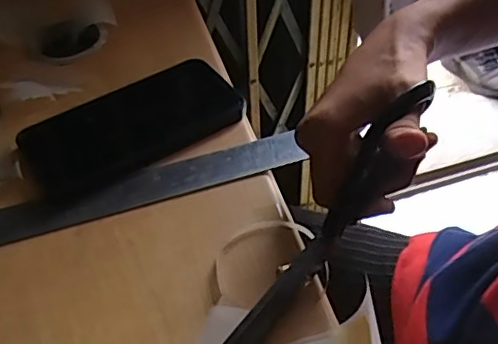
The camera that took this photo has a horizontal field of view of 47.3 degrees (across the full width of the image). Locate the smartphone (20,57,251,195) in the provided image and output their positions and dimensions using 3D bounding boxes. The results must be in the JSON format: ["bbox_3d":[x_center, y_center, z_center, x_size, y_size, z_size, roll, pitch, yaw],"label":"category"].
[{"bbox_3d":[-0.085,-0.035,0.415,0.154,0.013,0.074,-27,52,-20],"label":"smartphone"}]

